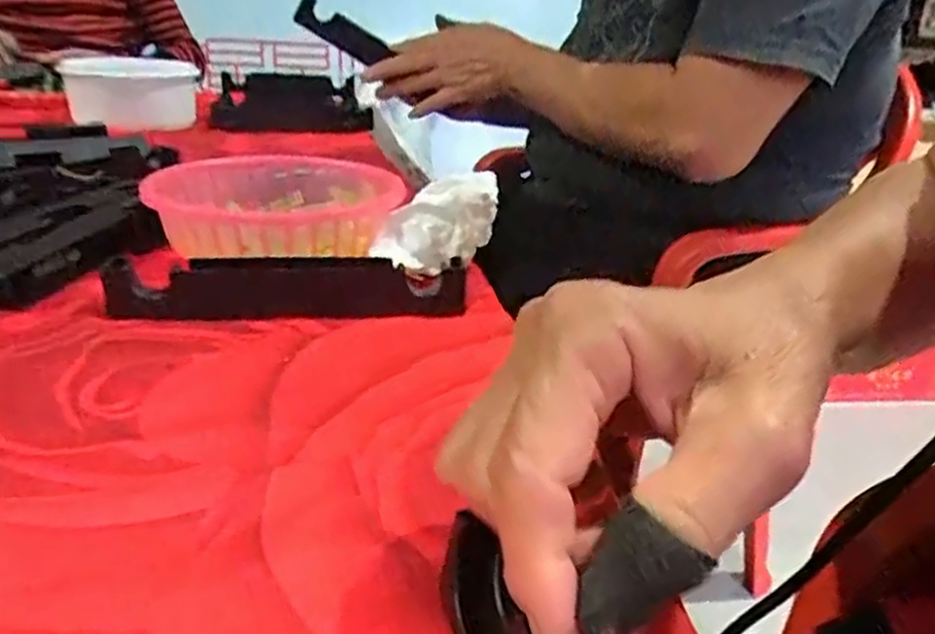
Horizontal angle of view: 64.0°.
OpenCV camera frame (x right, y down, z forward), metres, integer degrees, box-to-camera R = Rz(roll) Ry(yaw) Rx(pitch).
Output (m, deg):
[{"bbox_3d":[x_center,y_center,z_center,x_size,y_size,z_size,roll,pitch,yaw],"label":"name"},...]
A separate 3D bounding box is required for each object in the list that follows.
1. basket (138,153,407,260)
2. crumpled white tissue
[{"bbox_3d":[-0.130,-0.070,0.521,0.164,0.052,0.166,-6,24,-25],"label":"basket"},{"bbox_3d":[-0.022,-0.058,0.489,0.076,0.066,0.044,3,22,-3],"label":"crumpled white tissue"}]

